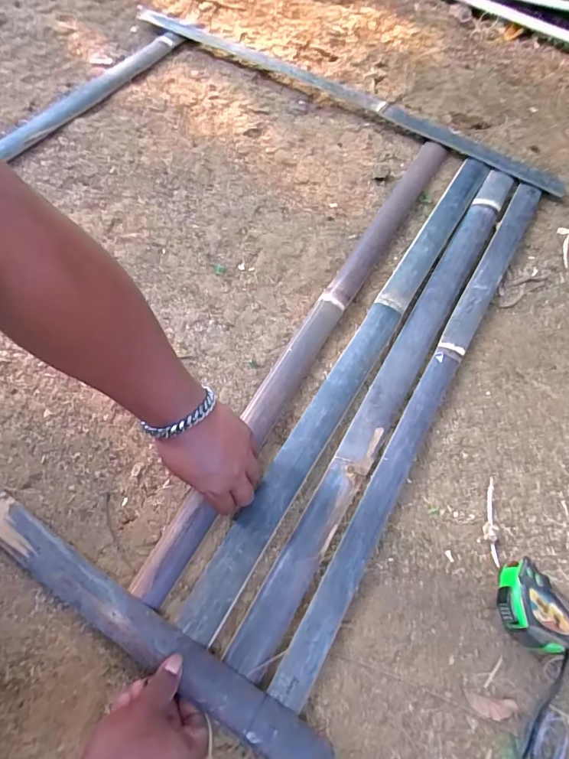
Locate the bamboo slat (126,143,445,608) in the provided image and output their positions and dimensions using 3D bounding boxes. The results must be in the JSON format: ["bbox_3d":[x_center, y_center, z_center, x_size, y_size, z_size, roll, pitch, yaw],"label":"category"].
[{"bbox_3d":[0.056,-0.090,0.599,0.045,0.027,0.808,29,67,9],"label":"bamboo slat"}]

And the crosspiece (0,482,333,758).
[{"bbox_3d":[-0.320,0.141,0.470,0.835,0.028,0.055,32,68,10],"label":"crosspiece"}]

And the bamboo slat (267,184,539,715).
[{"bbox_3d":[0.201,0.000,0.574,0.042,0.021,0.799,29,67,9],"label":"bamboo slat"}]

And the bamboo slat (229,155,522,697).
[{"bbox_3d":[0.158,-0.021,0.579,0.047,0.015,0.788,29,67,9],"label":"bamboo slat"}]

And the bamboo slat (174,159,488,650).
[{"bbox_3d":[0.106,-0.051,0.587,0.057,0.017,0.790,30,68,10],"label":"bamboo slat"}]

